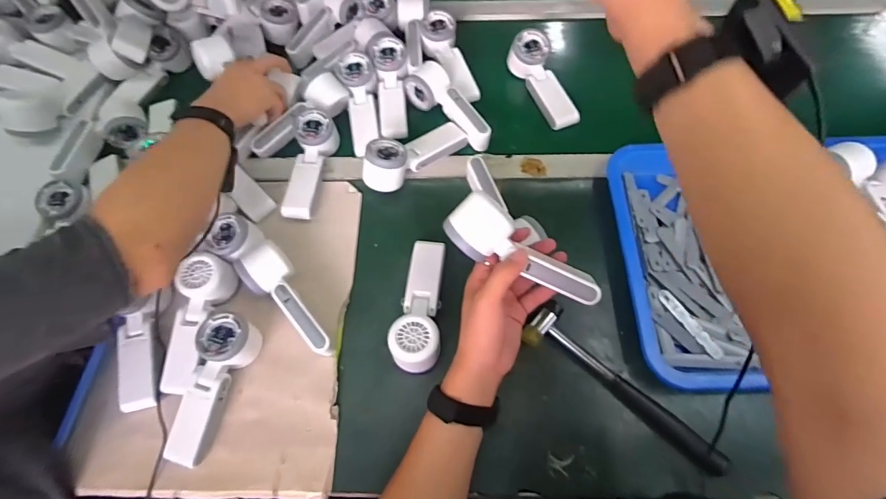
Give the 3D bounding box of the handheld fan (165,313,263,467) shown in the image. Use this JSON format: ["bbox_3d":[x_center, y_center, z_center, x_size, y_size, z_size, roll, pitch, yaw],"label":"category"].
[{"bbox_3d":[-0.273,0.158,0.485,0.060,0.051,0.165,15,66,9],"label":"handheld fan"}]

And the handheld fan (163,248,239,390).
[{"bbox_3d":[-0.306,0.092,0.523,0.057,0.050,0.172,13,82,8],"label":"handheld fan"}]

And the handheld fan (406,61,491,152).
[{"bbox_3d":[0.002,-0.216,0.644,0.064,0.043,0.166,-27,67,-10],"label":"handheld fan"}]

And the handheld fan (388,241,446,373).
[{"bbox_3d":[-0.029,0.066,0.517,0.055,0.054,0.166,1,65,3],"label":"handheld fan"}]

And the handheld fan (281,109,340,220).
[{"bbox_3d":[-0.192,-0.121,0.597,0.051,0.037,0.159,3,65,3],"label":"handheld fan"}]

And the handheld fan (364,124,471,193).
[{"bbox_3d":[-0.038,-0.140,0.607,0.175,0.042,0.061,-29,66,-28],"label":"handheld fan"}]

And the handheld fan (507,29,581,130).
[{"bbox_3d":[0.161,-0.263,0.665,0.057,0.042,0.165,-22,78,-8],"label":"handheld fan"}]

